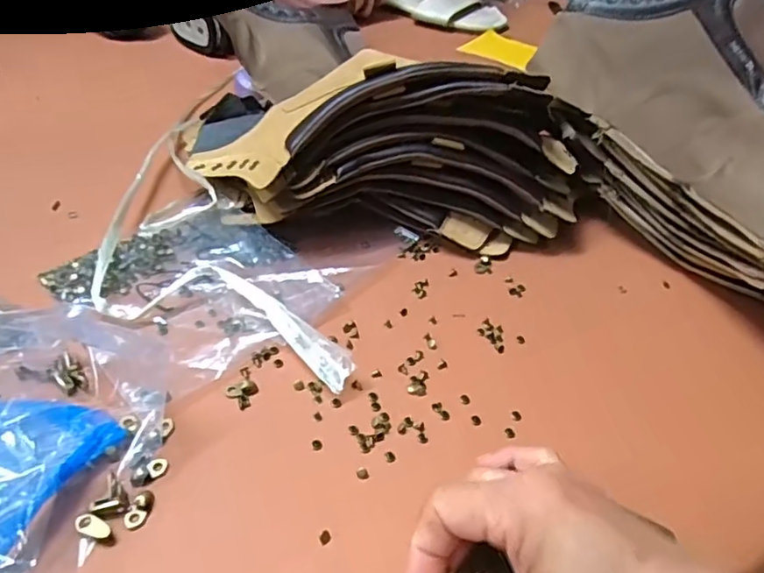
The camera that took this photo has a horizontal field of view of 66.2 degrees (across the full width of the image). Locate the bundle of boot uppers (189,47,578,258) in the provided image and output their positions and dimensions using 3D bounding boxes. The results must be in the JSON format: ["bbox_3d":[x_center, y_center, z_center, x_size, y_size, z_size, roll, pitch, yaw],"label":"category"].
[{"bbox_3d":[-0.008,-0.110,0.435,0.314,0.119,0.136,14,44,8],"label":"bundle of boot uppers"}]

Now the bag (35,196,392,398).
[{"bbox_3d":[-0.119,-0.009,0.398,0.164,0.025,0.144,28,48,24],"label":"bag"}]

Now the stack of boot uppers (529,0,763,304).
[{"bbox_3d":[0.256,-0.084,0.399,0.139,0.158,0.327,-21,48,-25],"label":"stack of boot uppers"}]

